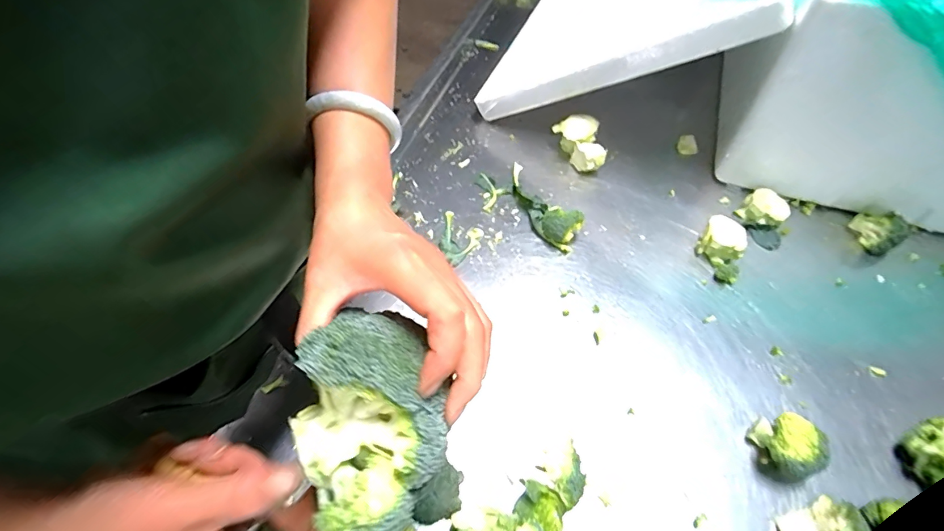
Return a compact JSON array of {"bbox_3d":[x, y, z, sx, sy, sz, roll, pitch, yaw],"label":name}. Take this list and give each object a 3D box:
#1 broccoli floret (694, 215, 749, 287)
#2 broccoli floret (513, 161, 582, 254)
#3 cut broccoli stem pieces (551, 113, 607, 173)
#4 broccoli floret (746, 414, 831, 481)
[{"bbox_3d":[0.312,-0.022,0.557,0.057,0.038,0.081,22,56,16],"label":"broccoli floret"},{"bbox_3d":[0.090,-0.087,0.600,0.047,0.041,0.162,-24,56,-17],"label":"broccoli floret"},{"bbox_3d":[0.158,-0.177,0.657,0.061,0.057,0.077,-6,53,-5],"label":"cut broccoli stem pieces"},{"bbox_3d":[0.292,0.167,0.411,0.043,0.047,0.054,-5,53,-3],"label":"broccoli floret"}]

